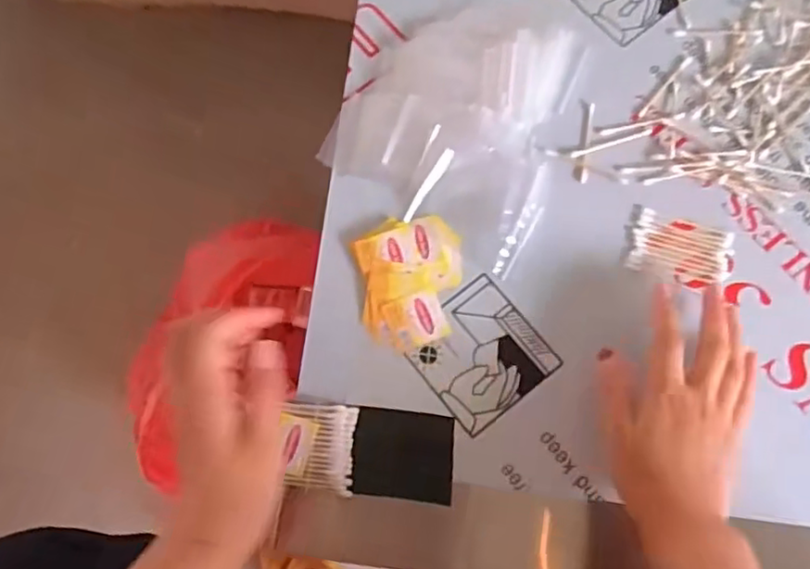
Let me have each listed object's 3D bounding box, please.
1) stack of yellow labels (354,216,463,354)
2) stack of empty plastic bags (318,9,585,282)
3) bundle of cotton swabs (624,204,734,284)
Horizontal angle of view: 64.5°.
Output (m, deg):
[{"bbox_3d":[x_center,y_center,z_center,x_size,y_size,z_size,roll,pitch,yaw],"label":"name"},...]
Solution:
[{"bbox_3d":[0.006,-0.003,0.497,0.079,0.009,0.101,-7,74,0],"label":"stack of yellow labels"},{"bbox_3d":[0.056,-0.141,0.528,0.179,0.015,0.204,32,78,10],"label":"stack of empty plastic bags"},{"bbox_3d":[0.213,-0.030,0.499,0.080,0.004,0.051,13,76,6],"label":"bundle of cotton swabs"}]

